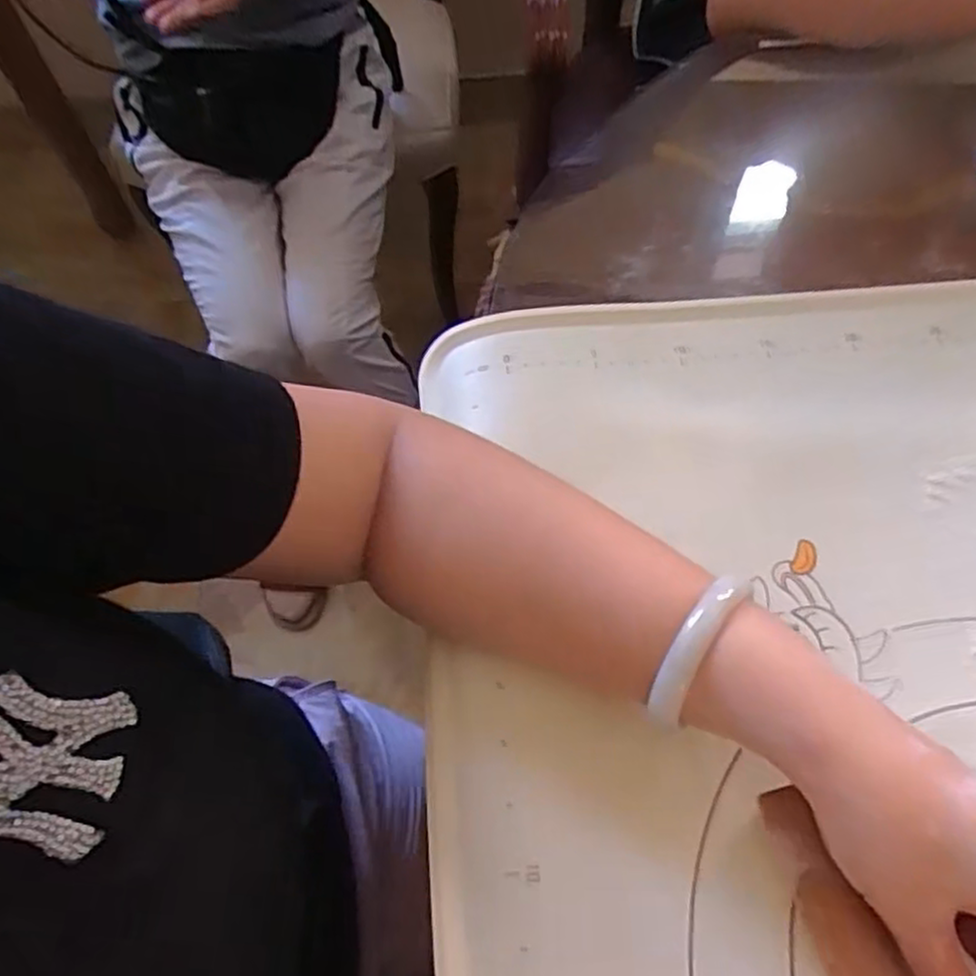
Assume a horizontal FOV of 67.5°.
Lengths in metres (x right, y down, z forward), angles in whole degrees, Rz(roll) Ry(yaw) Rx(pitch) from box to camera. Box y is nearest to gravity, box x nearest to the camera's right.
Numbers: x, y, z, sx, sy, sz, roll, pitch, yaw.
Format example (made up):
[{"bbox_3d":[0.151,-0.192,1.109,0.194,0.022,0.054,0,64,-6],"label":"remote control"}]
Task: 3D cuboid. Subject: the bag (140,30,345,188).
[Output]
[{"bbox_3d":[-0.301,-0.448,0.862,0.254,0.196,0.058,19,63,11],"label":"bag"}]

